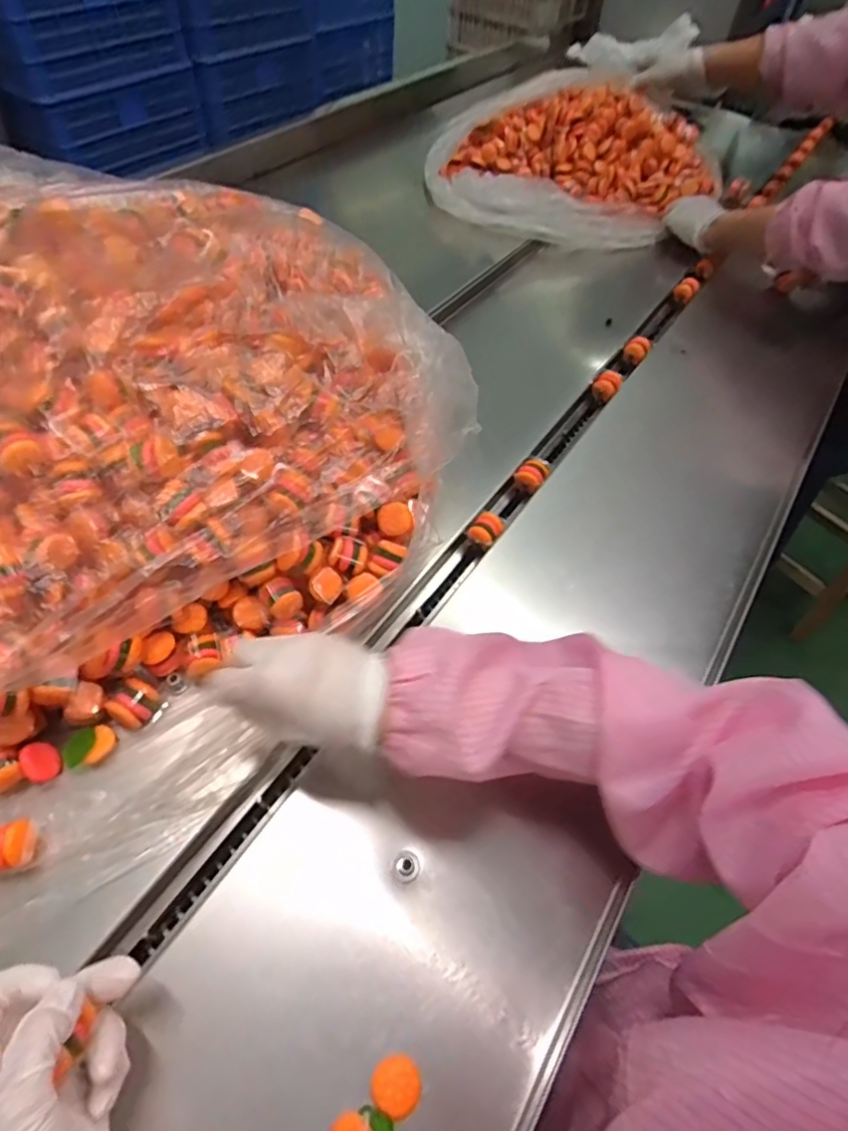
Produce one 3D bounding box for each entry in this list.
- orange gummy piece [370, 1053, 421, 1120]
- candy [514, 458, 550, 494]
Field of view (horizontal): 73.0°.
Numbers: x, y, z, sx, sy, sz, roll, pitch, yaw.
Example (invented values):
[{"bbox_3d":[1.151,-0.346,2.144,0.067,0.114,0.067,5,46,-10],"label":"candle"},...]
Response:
[{"bbox_3d":[-0.016,0.307,0.338,0.027,0.009,0.027,2,55,-3],"label":"orange gummy piece"},{"bbox_3d":[0.121,-0.101,0.644,0.031,0.025,0.033,34,59,18],"label":"candy"}]

